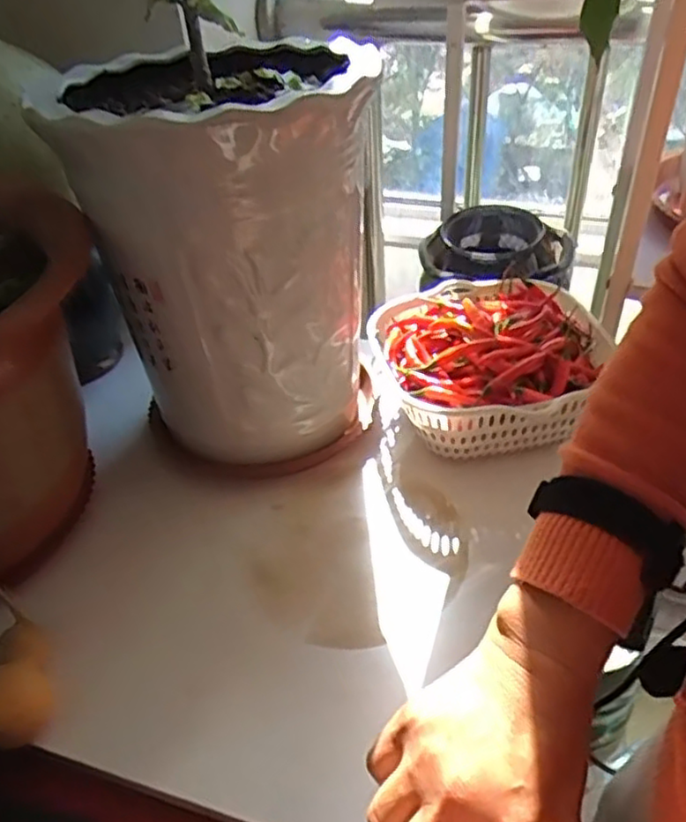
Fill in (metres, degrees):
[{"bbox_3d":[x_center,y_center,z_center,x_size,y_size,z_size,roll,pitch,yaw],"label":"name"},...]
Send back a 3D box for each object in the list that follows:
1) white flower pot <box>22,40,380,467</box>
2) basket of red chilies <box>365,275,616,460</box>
[{"bbox_3d":[-0.075,-0.090,0.516,0.157,0.295,0.153,18,45,25],"label":"white flower pot"},{"bbox_3d":[0.125,-0.039,0.602,0.179,0.099,0.190,-11,41,-7],"label":"basket of red chilies"}]

